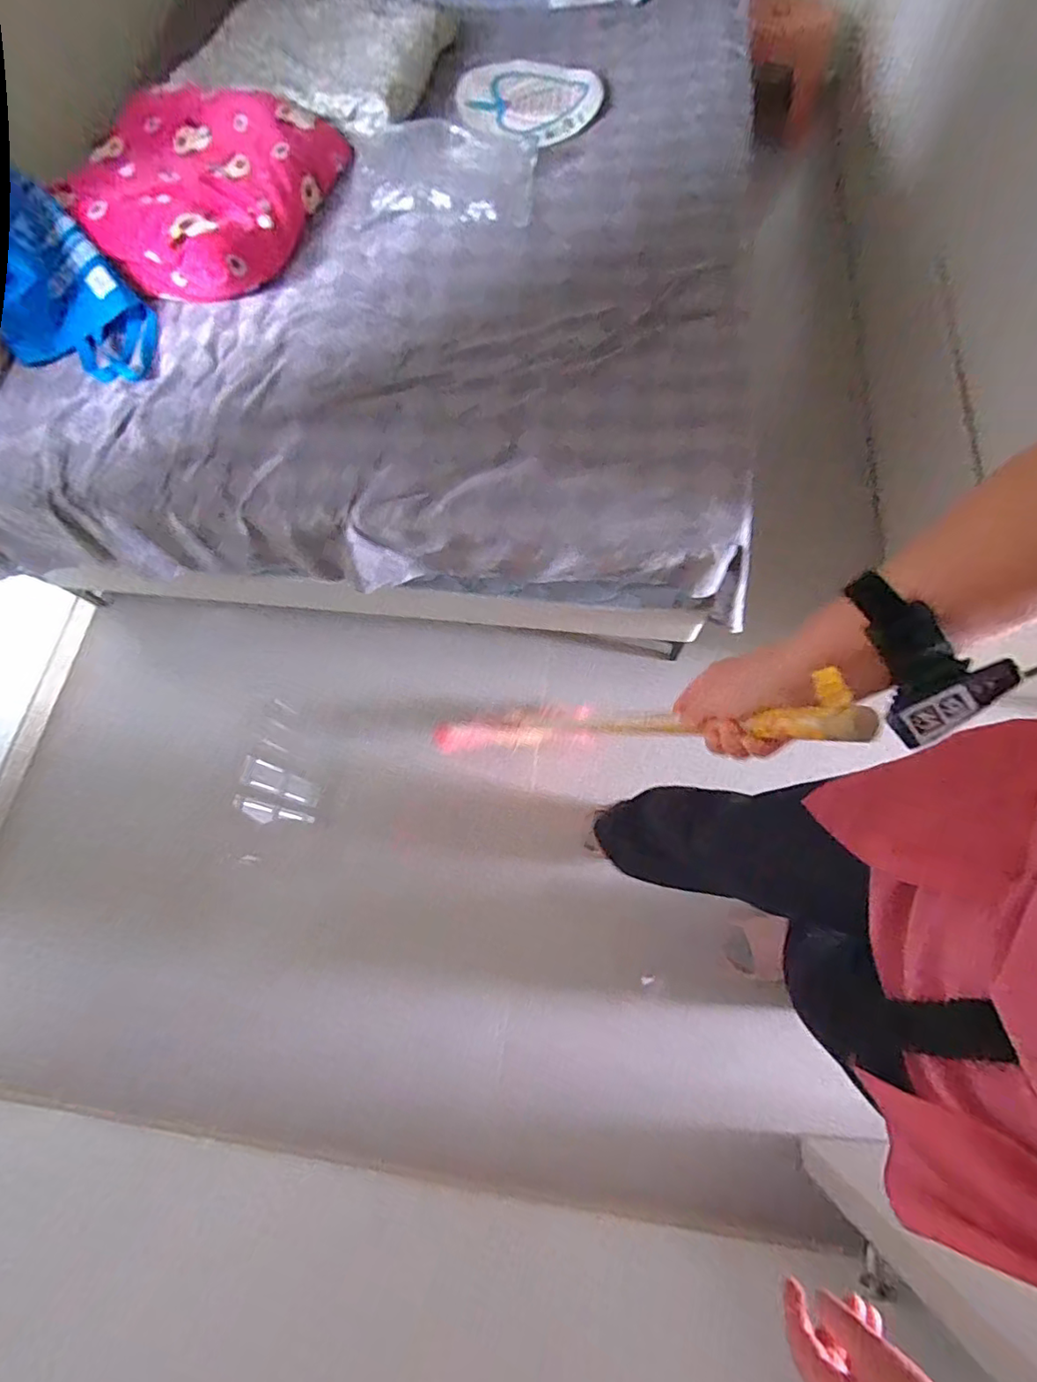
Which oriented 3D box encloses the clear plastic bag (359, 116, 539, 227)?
[{"bbox_3d":[-0.147,-1.028,1.098,0.352,0.058,0.227,5,71,5],"label":"clear plastic bag"}]

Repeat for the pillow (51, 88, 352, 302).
[{"bbox_3d":[-0.627,-0.998,1.077,0.458,0.088,0.487,20,77,6],"label":"pillow"}]

